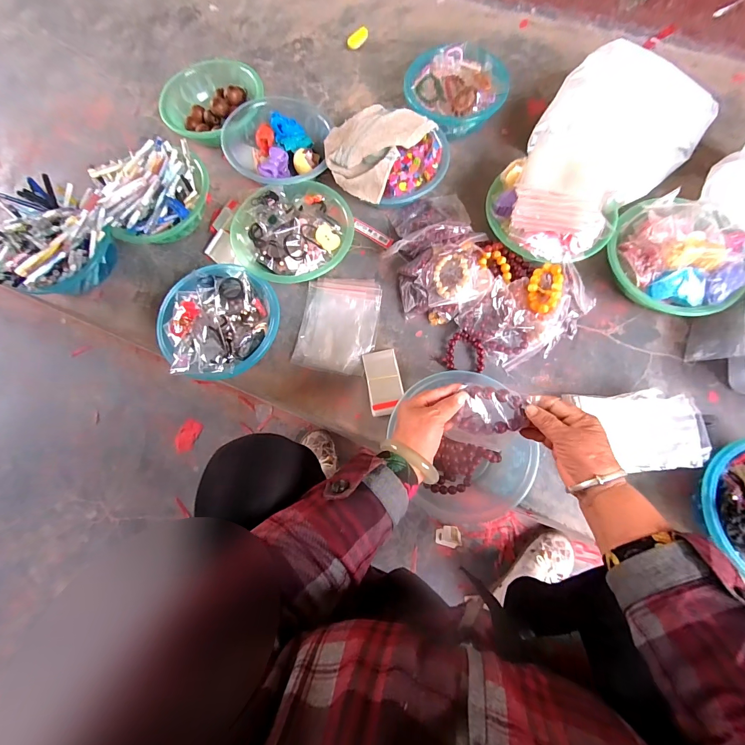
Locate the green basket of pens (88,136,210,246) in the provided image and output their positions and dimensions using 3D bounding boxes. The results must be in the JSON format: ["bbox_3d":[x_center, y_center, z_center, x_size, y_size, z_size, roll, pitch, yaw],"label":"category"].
[{"bbox_3d":[-0.459,-0.378,0.725,0.221,0.133,0.177,-24,75,-5],"label":"green basket of pens"}]

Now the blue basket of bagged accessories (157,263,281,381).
[{"bbox_3d":[-0.285,-0.094,0.652,0.212,0.107,0.214,-1,74,2],"label":"blue basket of bagged accessories"}]

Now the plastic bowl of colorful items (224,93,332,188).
[{"bbox_3d":[-0.201,-0.477,0.752,0.218,0.063,0.210,-4,74,1],"label":"plastic bowl of colorful items"}]

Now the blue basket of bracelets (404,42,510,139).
[{"bbox_3d":[0.188,-0.642,0.793,0.223,0.089,0.214,9,75,5],"label":"blue basket of bracelets"}]

